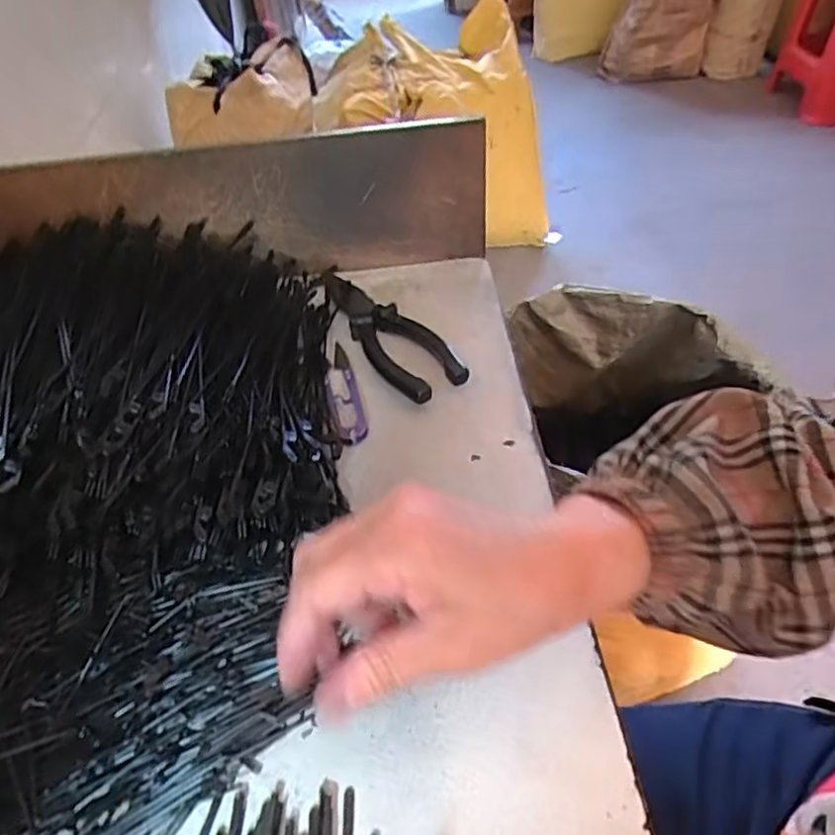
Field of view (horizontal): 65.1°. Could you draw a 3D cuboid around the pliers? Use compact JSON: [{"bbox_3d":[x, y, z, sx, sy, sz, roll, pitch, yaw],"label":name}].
[{"bbox_3d":[-0.028,-0.066,0.470,0.050,0.012,0.164,-28,51,-23],"label":"pliers"}]

